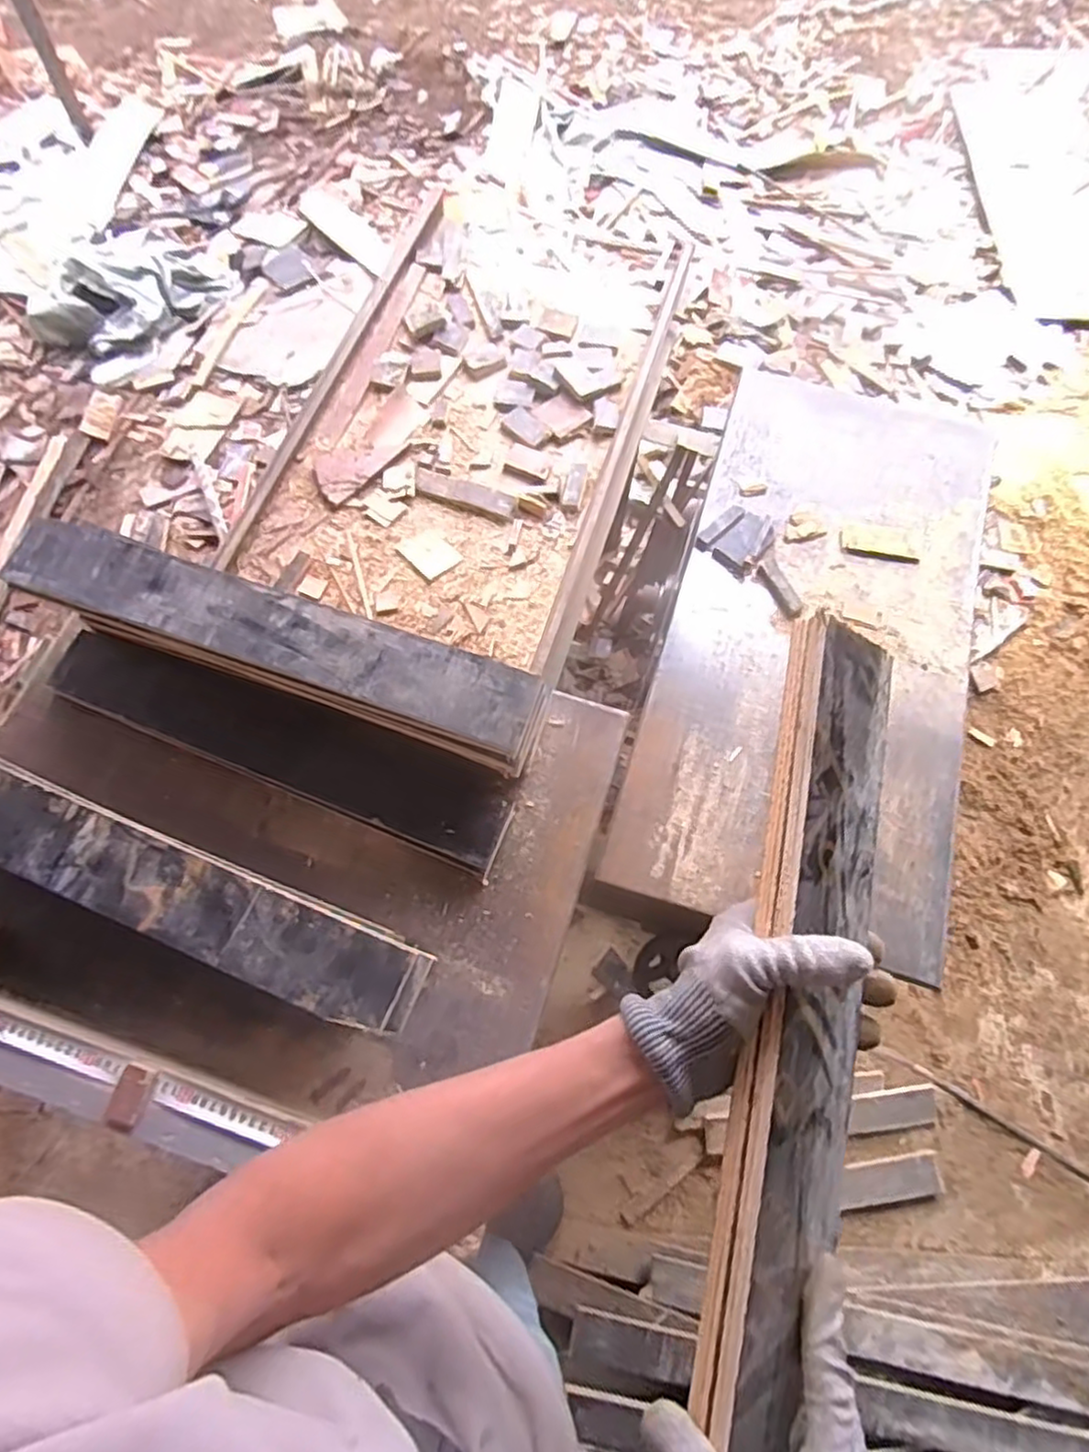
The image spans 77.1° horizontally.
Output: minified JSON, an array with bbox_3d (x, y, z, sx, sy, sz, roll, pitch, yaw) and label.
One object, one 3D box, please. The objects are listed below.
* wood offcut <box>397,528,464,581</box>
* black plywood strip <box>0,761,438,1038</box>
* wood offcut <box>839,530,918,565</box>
[{"bbox_3d":[-0.166,-0.252,0.999,0.062,0.007,0.082,-39,74,-15],"label":"wood offcut"},{"bbox_3d":[-0.392,0.142,0.654,0.581,0.019,0.084,22,69,7],"label":"black plywood strip"},{"bbox_3d":[0.461,-0.248,0.941,0.106,0.008,0.046,6,69,1],"label":"wood offcut"}]

